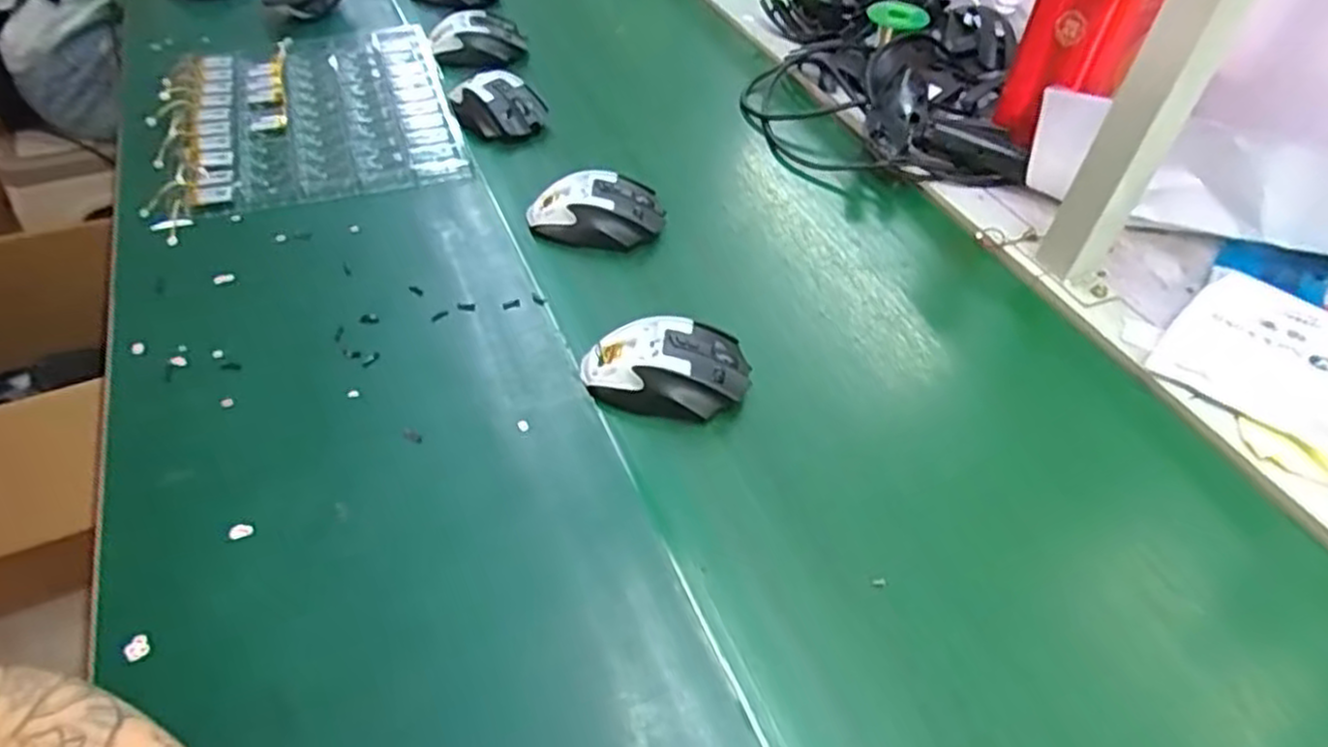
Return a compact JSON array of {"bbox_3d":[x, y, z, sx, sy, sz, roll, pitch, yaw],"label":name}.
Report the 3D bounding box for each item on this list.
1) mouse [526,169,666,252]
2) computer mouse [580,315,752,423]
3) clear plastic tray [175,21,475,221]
[{"bbox_3d":[-0.059,-0.140,0.675,0.115,0.050,0.060,2,47,-2],"label":"mouse"},{"bbox_3d":[0.002,-0.005,0.541,0.114,0.034,0.069,-2,47,-6],"label":"computer mouse"},{"bbox_3d":[-0.344,-0.265,0.769,0.240,0.028,0.301,-14,50,-17],"label":"clear plastic tray"}]

